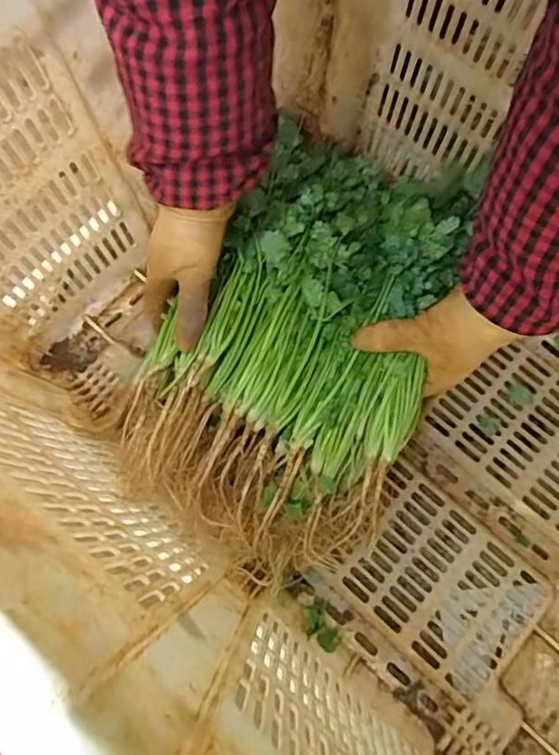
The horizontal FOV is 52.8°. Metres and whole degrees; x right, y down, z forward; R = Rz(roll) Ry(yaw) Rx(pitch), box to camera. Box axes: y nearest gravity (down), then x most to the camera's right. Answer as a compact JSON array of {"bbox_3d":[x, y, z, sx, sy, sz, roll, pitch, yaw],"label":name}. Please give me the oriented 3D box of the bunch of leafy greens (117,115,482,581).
[{"bbox_3d":[0.016,-0.047,0.483,0.222,0.097,0.362,19,75,5],"label":"bunch of leafy greens"}]

